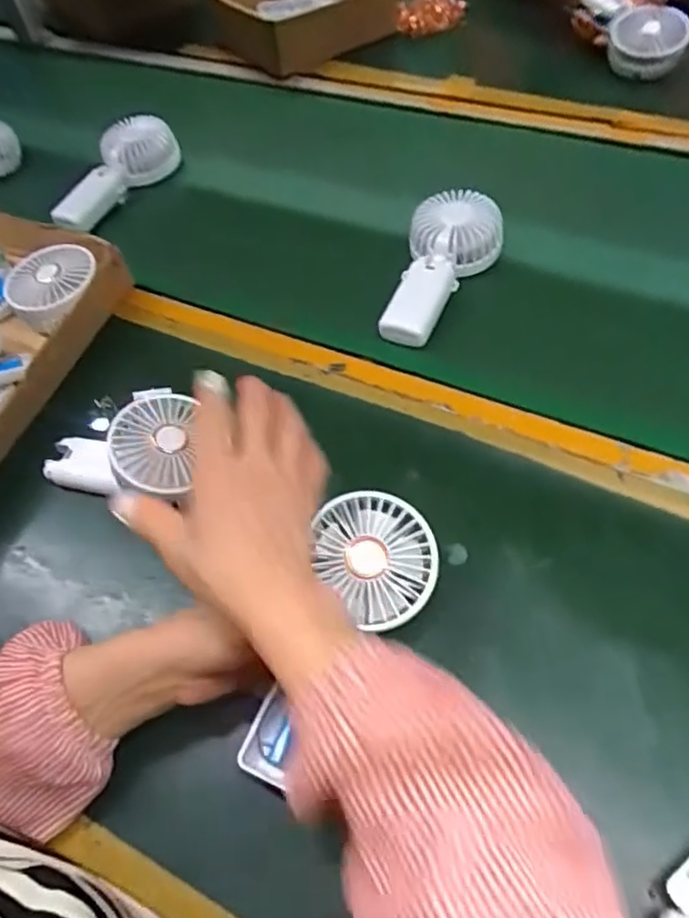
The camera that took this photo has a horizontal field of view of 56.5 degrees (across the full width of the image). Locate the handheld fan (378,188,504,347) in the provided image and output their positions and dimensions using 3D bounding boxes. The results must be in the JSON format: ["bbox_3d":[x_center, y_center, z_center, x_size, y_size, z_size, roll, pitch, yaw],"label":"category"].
[{"bbox_3d":[0.088,-0.178,0.595,0.075,0.037,0.178,19,65,18],"label":"handheld fan"}]

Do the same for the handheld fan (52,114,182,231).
[{"bbox_3d":[-0.267,-0.332,0.745,0.060,0.059,0.169,36,80,28],"label":"handheld fan"}]

